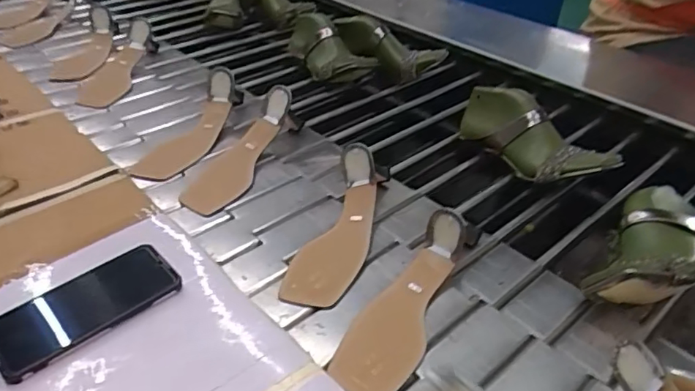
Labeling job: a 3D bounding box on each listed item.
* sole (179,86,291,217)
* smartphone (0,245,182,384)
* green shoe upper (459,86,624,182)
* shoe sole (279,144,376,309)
[{"bbox_3d":[-0.153,-0.062,0.778,0.084,0.045,0.236,20,60,23],"label":"sole"},{"bbox_3d":[-0.246,0.105,0.504,0.162,0.018,0.073,-29,50,-32],"label":"smartphone"},{"bbox_3d":[0.263,-0.077,0.781,0.077,0.094,0.240,-24,46,-29],"label":"green shoe upper"},{"bbox_3d":[-0.009,0.039,0.652,0.079,0.050,0.231,12,52,13],"label":"shoe sole"}]

